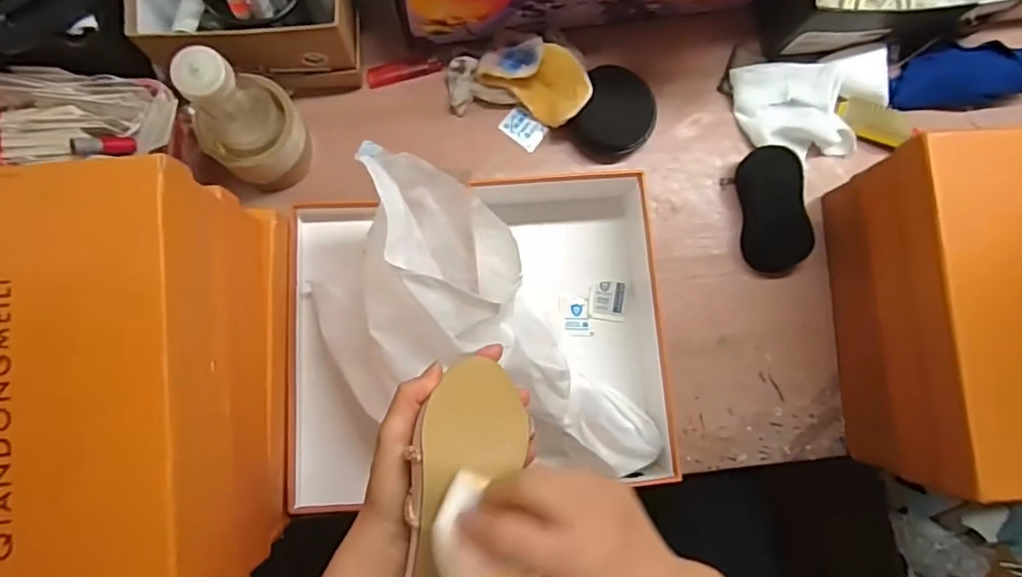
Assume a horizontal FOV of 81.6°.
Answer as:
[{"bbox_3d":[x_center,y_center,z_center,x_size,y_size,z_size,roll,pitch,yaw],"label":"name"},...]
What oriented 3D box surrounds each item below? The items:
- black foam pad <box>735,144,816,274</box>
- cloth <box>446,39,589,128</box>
[{"bbox_3d":[0.278,-0.084,0.626,0.056,0.036,0.129,-5,84,-5],"label":"black foam pad"},{"bbox_3d":[0.009,-0.214,0.616,0.153,0.045,0.079,7,83,11],"label":"cloth"}]

